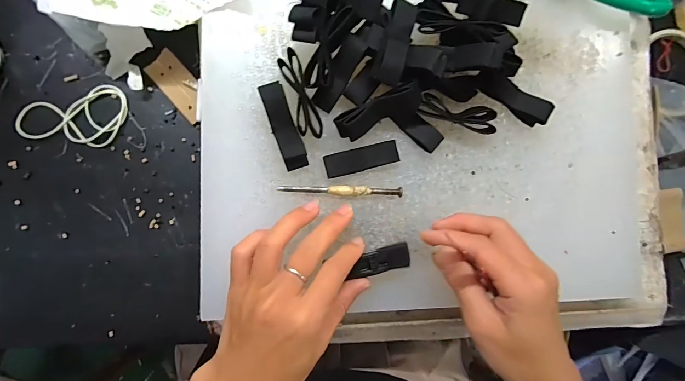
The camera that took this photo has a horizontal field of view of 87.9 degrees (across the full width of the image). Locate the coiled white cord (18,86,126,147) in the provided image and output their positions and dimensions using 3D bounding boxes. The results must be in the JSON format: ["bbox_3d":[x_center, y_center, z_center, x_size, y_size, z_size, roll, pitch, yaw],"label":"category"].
[{"bbox_3d":[-0.221,-0.065,0.291,0.079,0.004,0.052,7,87,-6],"label":"coiled white cord"}]

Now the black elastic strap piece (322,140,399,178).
[{"bbox_3d":[0.015,-0.024,0.270,0.057,0.004,0.017,-14,91,-8],"label":"black elastic strap piece"}]

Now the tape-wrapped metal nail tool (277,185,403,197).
[{"bbox_3d":[-0.001,0.000,0.270,0.093,0.008,0.008,2,88,-6],"label":"tape-wrapped metal nail tool"}]

